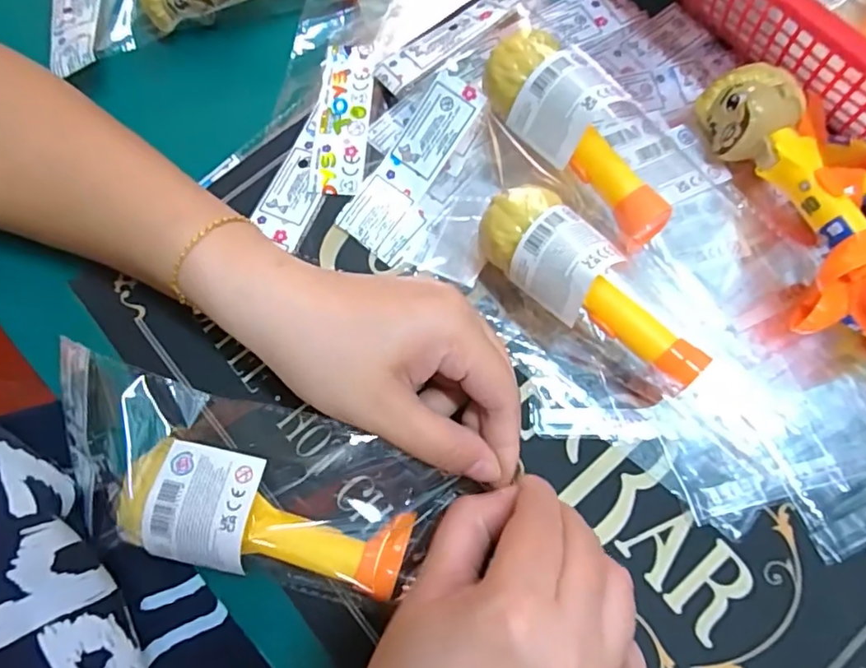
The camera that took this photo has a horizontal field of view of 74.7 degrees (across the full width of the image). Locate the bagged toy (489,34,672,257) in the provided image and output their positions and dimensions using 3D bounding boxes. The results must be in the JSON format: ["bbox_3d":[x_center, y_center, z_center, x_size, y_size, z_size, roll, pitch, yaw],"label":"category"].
[{"bbox_3d":[0.070,-0.094,0.273,0.034,0.044,0.113,-39,77,-9],"label":"bagged toy"}]

